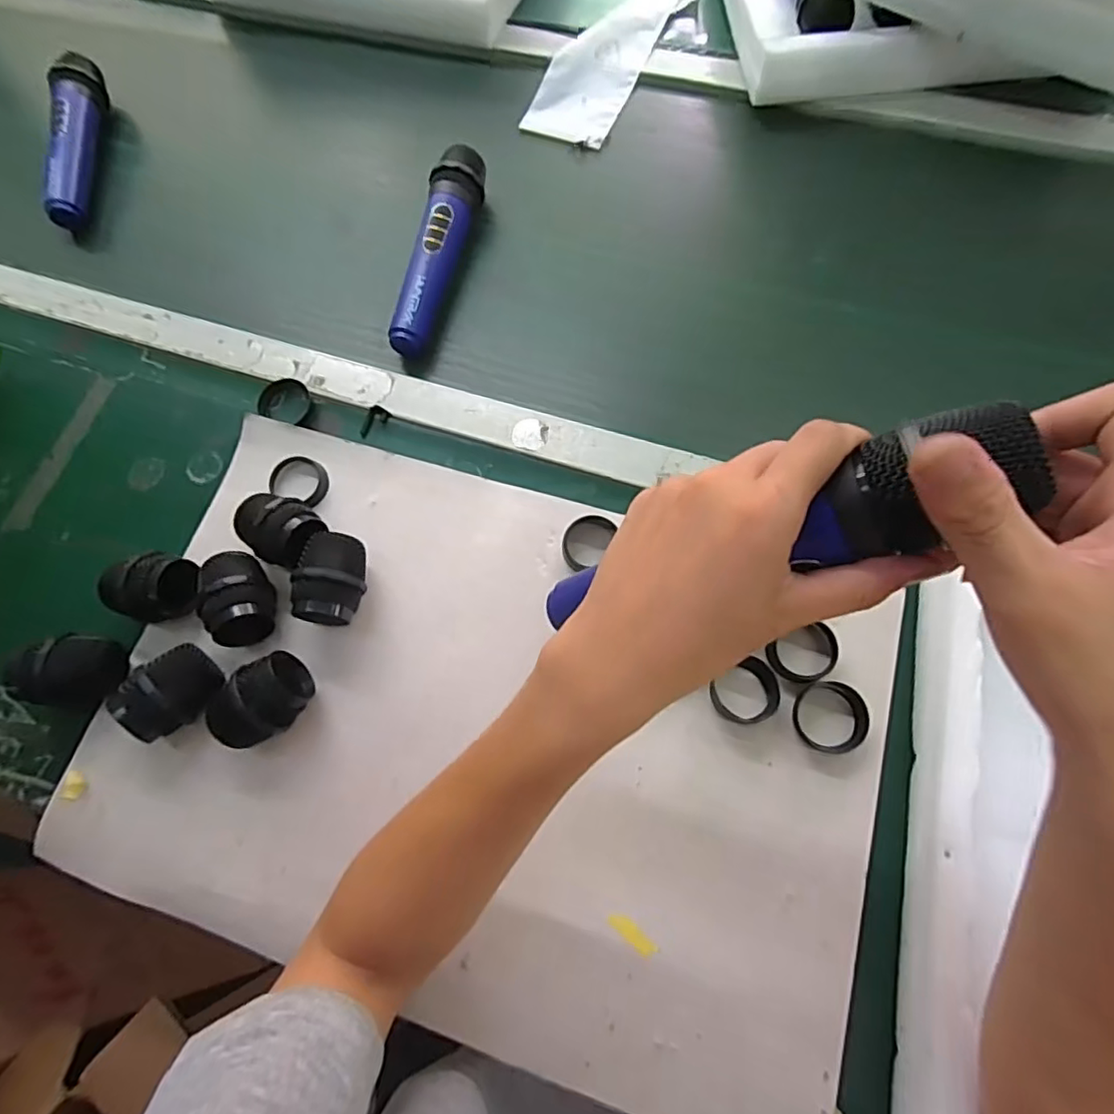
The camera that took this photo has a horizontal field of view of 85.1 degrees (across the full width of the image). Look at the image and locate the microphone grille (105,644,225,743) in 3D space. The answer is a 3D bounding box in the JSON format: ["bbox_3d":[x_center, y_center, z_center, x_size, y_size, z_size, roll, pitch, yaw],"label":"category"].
[{"bbox_3d":[-0.255,0.091,0.402,0.063,0.046,0.044,-38,74,-10],"label":"microphone grille"}]

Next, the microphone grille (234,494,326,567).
[{"bbox_3d":[-0.199,-0.019,0.437,0.065,0.048,0.045,23,74,9],"label":"microphone grille"}]

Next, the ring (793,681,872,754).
[{"bbox_3d":[0.174,0.102,0.385,0.044,0.013,0.043,-1,72,2],"label":"ring"}]

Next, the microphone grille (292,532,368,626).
[{"bbox_3d":[-0.155,0.015,0.418,0.041,0.042,0.061,-5,72,1],"label":"microphone grille"}]

